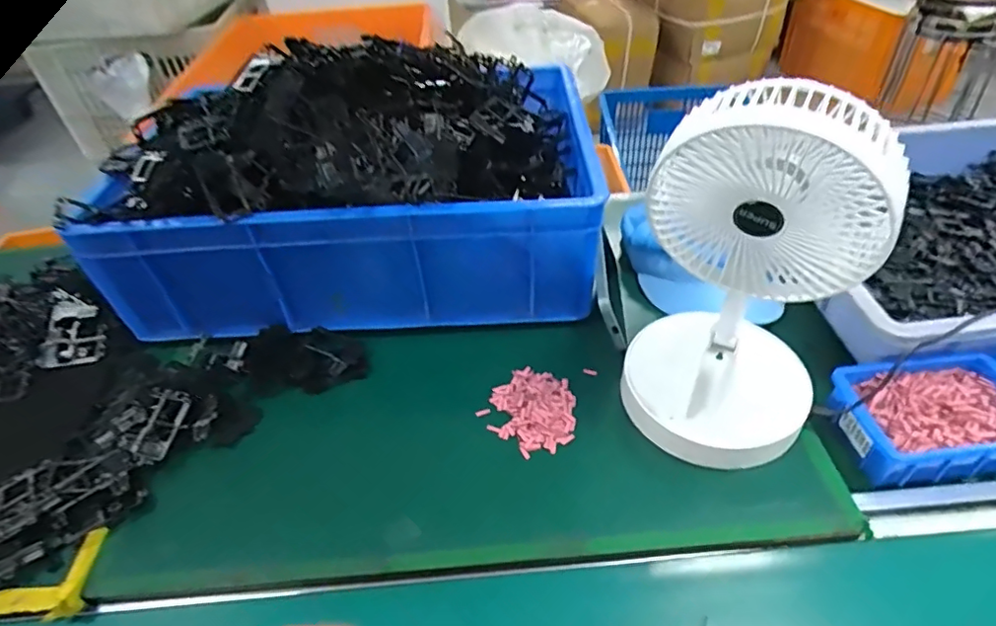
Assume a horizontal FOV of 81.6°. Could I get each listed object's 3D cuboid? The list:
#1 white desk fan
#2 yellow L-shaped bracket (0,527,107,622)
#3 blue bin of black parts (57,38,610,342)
[{"bbox_3d":[0.192,-0.027,0.449,0.142,0.280,0.153,-35,51,-28],"label":"white desk fan"},{"bbox_3d":[-0.330,0.206,0.433,0.081,0.015,0.046,-36,51,-28],"label":"yellow L-shaped bracket"},{"bbox_3d":[-0.148,-0.158,0.647,0.465,0.222,0.312,-5,43,0],"label":"blue bin of black parts"}]

